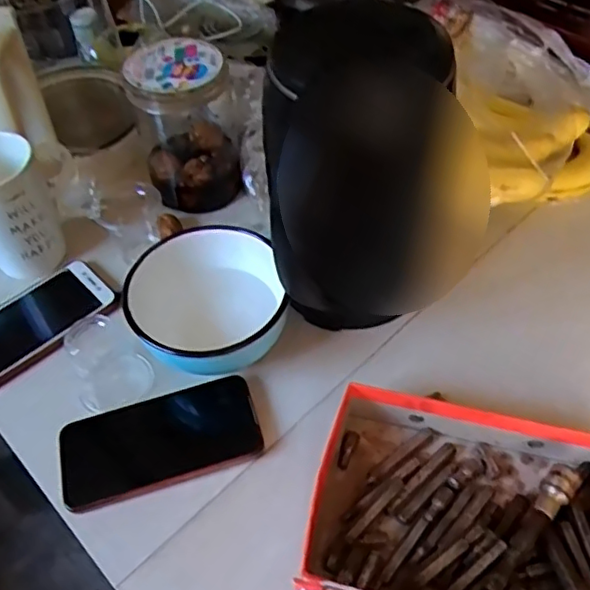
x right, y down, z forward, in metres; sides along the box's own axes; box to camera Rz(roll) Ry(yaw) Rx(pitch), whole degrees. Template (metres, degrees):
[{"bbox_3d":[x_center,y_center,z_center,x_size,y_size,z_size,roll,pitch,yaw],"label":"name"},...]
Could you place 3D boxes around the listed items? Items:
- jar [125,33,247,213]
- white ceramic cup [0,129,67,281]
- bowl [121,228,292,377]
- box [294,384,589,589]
[{"bbox_3d":[-0.109,-0.173,0.633,0.096,0.147,0.092,-11,52,-7],"label":"jar"},{"bbox_3d":[-0.272,-0.082,0.589,0.080,0.129,0.092,-31,57,-21],"label":"white ceramic cup"},{"bbox_3d":[-0.073,0.013,0.539,0.126,0.079,0.122,-1,51,1],"label":"bowl"},{"bbox_3d":[0.128,0.157,0.425,0.226,0.054,0.160,11,52,11],"label":"box"}]

